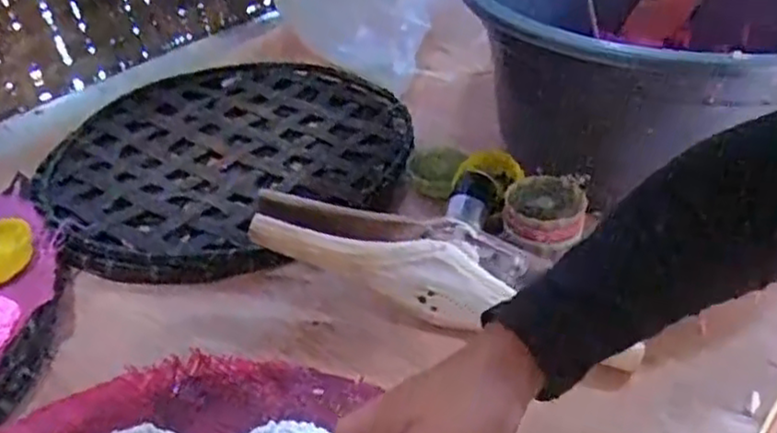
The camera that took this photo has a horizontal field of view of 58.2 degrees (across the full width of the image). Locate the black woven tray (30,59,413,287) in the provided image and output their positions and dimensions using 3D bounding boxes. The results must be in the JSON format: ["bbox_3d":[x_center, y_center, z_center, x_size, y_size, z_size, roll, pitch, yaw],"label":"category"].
[{"bbox_3d":[-0.164,-0.067,0.714,0.359,0.028,0.348,-32,46,-31],"label":"black woven tray"}]

